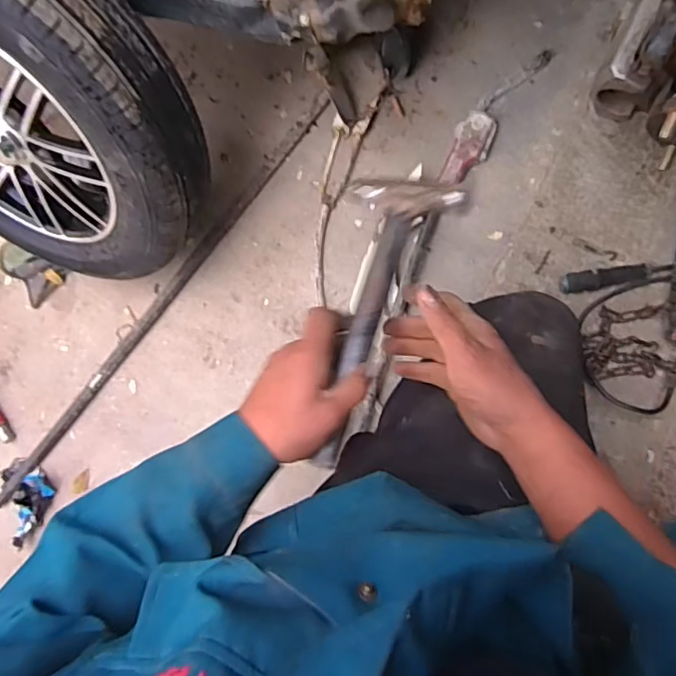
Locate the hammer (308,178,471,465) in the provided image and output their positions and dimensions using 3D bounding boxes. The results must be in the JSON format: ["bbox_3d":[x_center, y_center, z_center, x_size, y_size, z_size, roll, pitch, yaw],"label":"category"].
[{"bbox_3d":[0.030,-0.022,0.514,0.105,0.033,0.282,16,76,6],"label":"hammer"}]

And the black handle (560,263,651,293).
[{"bbox_3d":[0.372,-0.082,0.783,0.116,0.030,0.028,-7,93,8],"label":"black handle"}]

